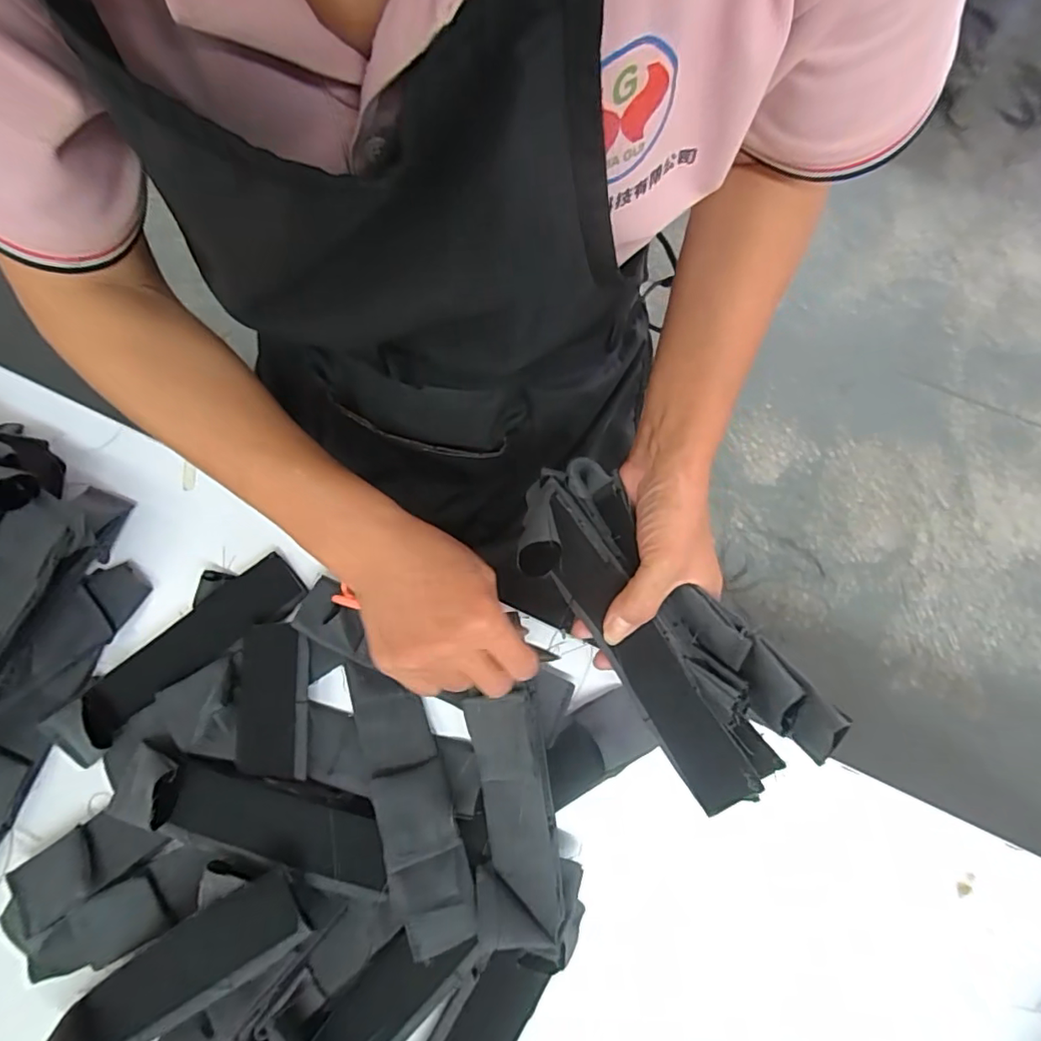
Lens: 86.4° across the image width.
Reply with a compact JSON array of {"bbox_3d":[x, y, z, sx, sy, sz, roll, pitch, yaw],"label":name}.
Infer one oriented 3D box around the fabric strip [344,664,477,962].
[{"bbox_3d":[-0.071,0.177,0.360,0.047,0.036,0.168,-18,78,-1],"label":"fabric strip"}]

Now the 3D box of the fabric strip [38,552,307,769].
[{"bbox_3d":[-0.245,0.097,0.389,0.193,0.025,0.043,-41,80,-5],"label":"fabric strip"}]

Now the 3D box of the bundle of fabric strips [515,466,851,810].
[{"bbox_3d":[0.067,0.051,0.304,0.068,0.053,0.196,-33,67,-9],"label":"bundle of fabric strips"}]

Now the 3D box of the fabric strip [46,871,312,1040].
[{"bbox_3d":[-0.207,0.271,0.326,0.185,0.043,0.047,-36,79,7],"label":"fabric strip"}]

